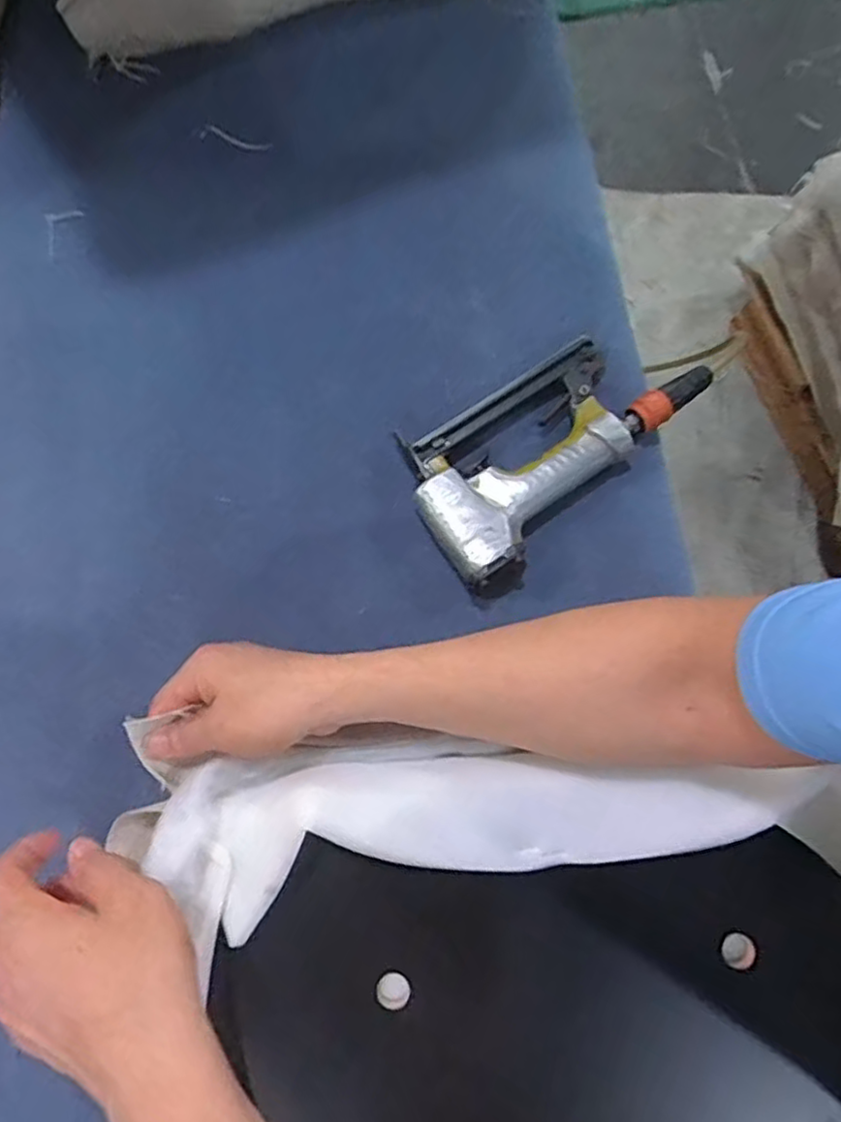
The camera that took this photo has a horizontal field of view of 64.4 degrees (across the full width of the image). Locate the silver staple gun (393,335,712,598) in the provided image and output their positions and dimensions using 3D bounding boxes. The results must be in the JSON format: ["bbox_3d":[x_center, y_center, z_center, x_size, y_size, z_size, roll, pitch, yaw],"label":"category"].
[{"bbox_3d":[0.108,-0.096,0.531,0.253,0.044,0.140,-35,81,-7],"label":"silver staple gun"}]

